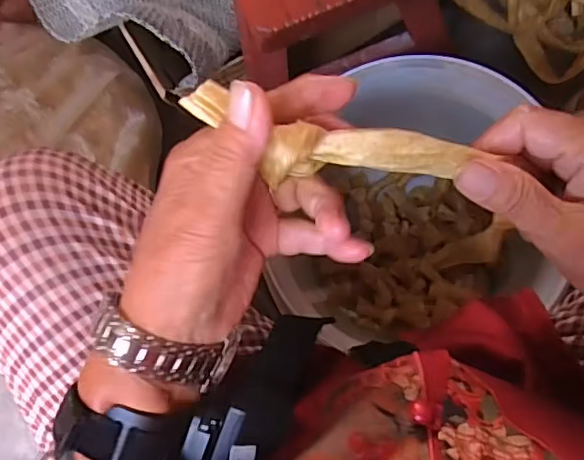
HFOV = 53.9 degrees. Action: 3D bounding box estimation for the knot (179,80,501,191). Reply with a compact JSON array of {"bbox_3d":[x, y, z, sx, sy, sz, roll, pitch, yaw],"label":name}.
[{"bbox_3d":[0.020,-0.037,0.249,0.129,0.018,0.034,8,85,-12],"label":"knot"}]

